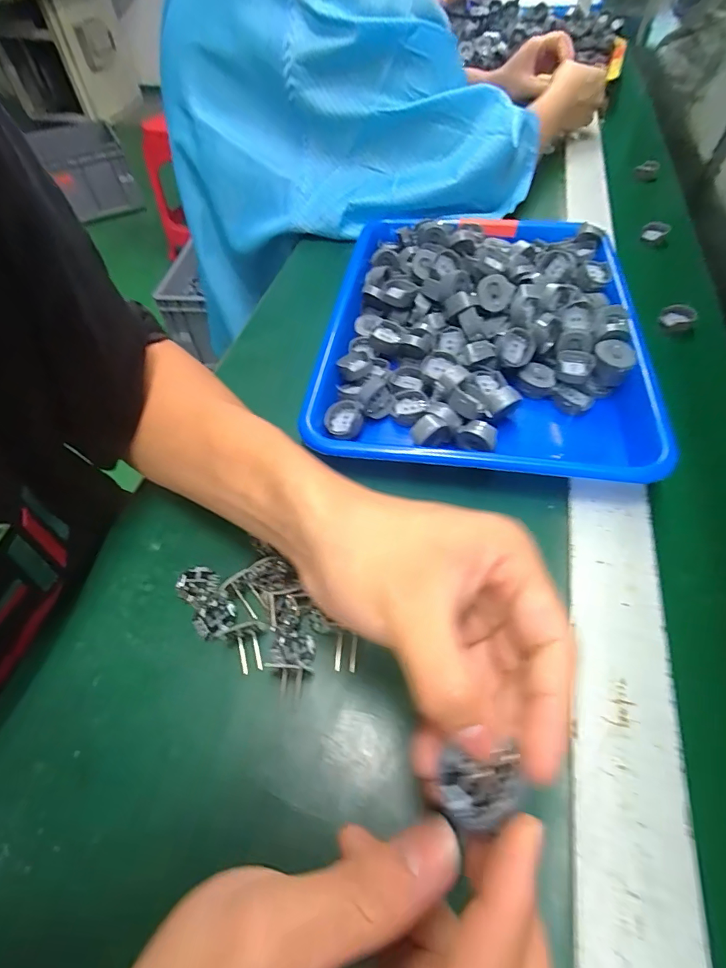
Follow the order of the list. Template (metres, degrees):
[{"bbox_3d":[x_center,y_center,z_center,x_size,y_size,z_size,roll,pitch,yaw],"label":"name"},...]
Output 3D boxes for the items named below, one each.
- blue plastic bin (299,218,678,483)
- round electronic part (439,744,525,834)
[{"bbox_3d":[0.097,-0.144,0.382,0.255,0.051,0.321,8,55,8],"label":"blue plastic bin"},{"bbox_3d":[0.036,0.093,0.137,0.024,0.012,0.020,0,56,5],"label":"round electronic part"}]

